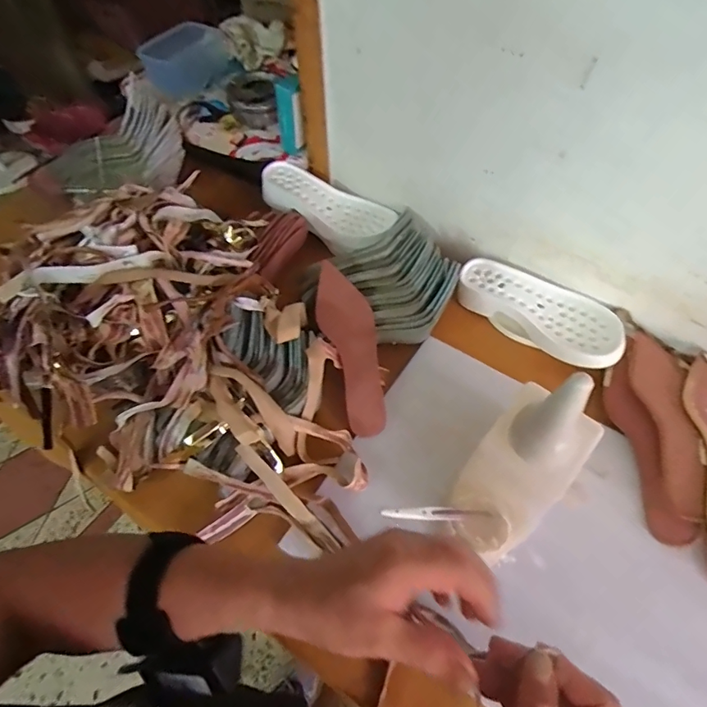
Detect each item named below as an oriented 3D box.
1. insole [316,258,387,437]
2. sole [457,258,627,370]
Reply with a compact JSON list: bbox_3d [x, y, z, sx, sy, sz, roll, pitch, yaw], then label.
[{"bbox_3d":[-0.002,-0.011,0.672,0.074,0.016,0.256,-12,77,-7],"label":"insole"},{"bbox_3d":[0.283,-0.064,0.720,0.254,0.050,0.101,36,64,22],"label":"sole"}]

